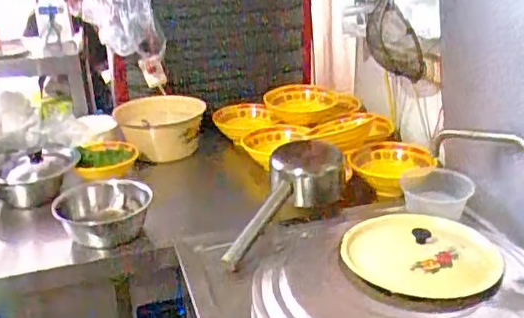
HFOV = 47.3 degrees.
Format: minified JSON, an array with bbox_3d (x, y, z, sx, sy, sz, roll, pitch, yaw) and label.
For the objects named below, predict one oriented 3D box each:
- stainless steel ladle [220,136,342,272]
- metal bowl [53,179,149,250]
[{"bbox_3d":[0.037,0.080,1.218,0.363,0.128,0.124,-41,40,-22],"label":"stainless steel ladle"},{"bbox_3d":[-0.333,0.112,1.245,0.196,0.068,0.203,-7,24,-11],"label":"metal bowl"}]

